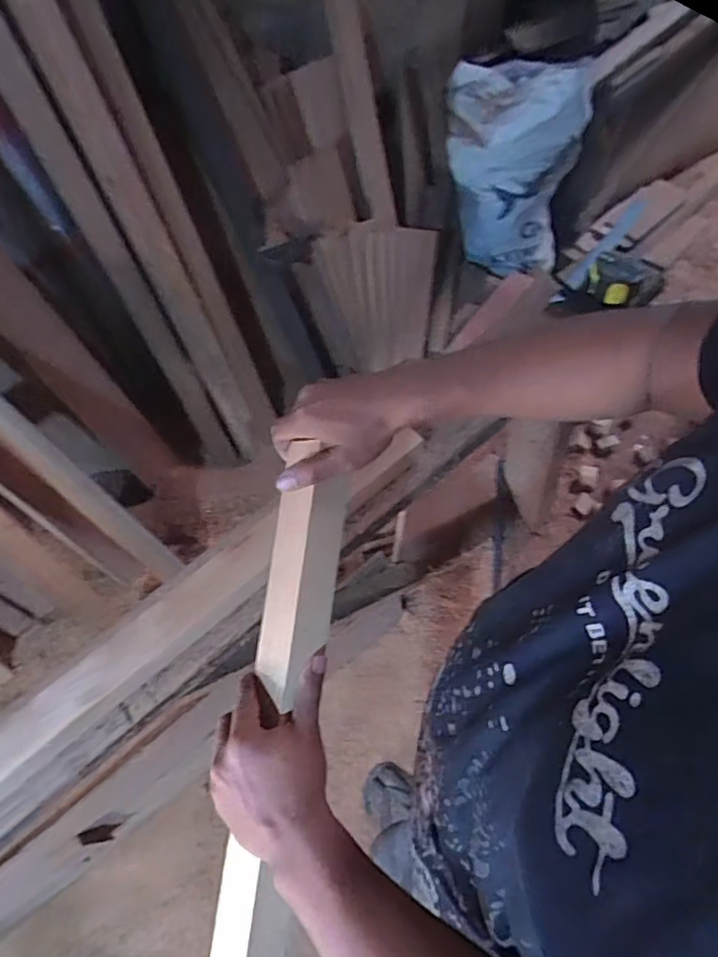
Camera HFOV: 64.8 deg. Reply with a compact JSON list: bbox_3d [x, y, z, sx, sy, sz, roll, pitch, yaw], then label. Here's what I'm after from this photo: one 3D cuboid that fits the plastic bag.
[{"bbox_3d":[0.365,-0.692,1.411,0.348,0.533,0.188,9,61,10],"label":"plastic bag"}]

